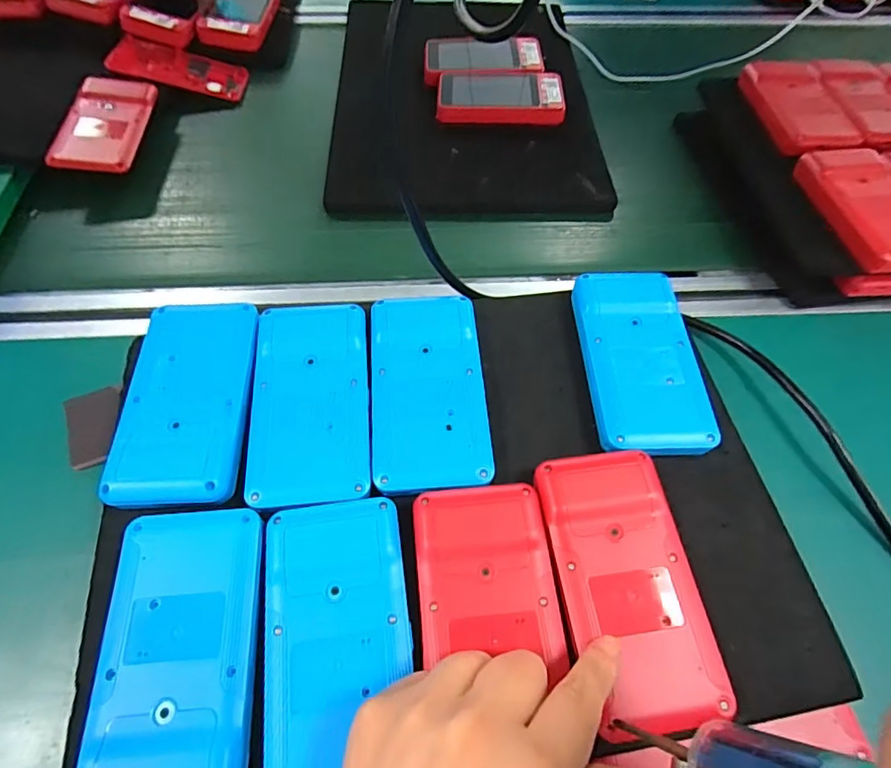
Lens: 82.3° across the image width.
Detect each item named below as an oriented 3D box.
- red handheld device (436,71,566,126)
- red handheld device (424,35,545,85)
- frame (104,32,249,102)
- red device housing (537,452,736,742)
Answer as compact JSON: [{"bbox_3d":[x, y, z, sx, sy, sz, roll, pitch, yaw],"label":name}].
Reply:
[{"bbox_3d":[0.053,-0.276,0.491,0.118,0.018,0.069,3,58,0],"label":"red handheld device"},{"bbox_3d":[0.039,-0.331,0.519,0.119,0.015,0.065,-1,59,-3],"label":"red handheld device"},{"bbox_3d":[-0.264,-0.313,0.507,0.122,0.010,0.061,9,58,-13],"label":"frame"},{"bbox_3d":[0.084,0.091,0.236,0.061,0.014,0.118,-7,59,-6],"label":"red device housing"}]

